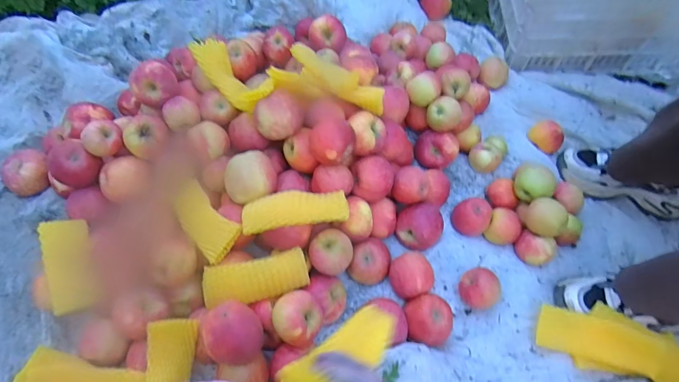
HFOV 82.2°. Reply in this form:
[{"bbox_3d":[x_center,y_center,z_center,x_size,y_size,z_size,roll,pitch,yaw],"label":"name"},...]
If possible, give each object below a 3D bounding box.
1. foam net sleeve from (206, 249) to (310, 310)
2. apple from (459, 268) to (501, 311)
[{"bbox_3d":[-0.125,0.129,0.576,0.151,0.027,0.063,-8,88,-4],"label":"foam net sleeve"},{"bbox_3d":[0.230,0.165,0.649,0.061,0.063,0.058,2,60,-3],"label":"apple"}]

